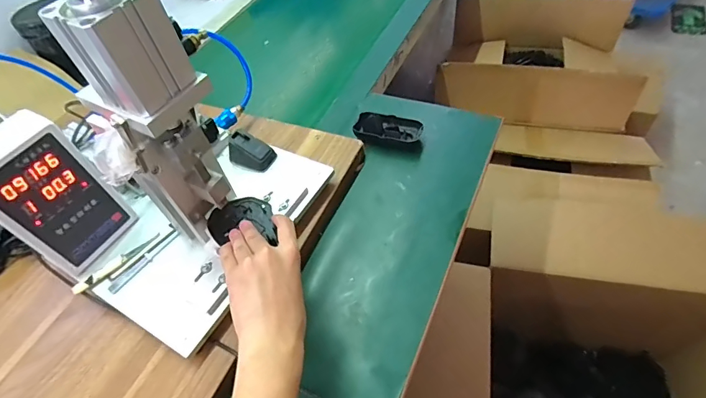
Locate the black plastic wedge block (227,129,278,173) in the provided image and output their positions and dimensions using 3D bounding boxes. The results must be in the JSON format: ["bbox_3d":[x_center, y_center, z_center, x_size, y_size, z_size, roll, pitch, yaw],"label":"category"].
[{"bbox_3d":[-0.151,-0.072,0.603,0.065,0.033,0.040,18,57,20],"label":"black plastic wedge block"}]

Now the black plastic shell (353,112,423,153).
[{"bbox_3d":[0.060,-0.115,0.672,0.109,0.029,0.052,8,54,14],"label":"black plastic shell"}]

